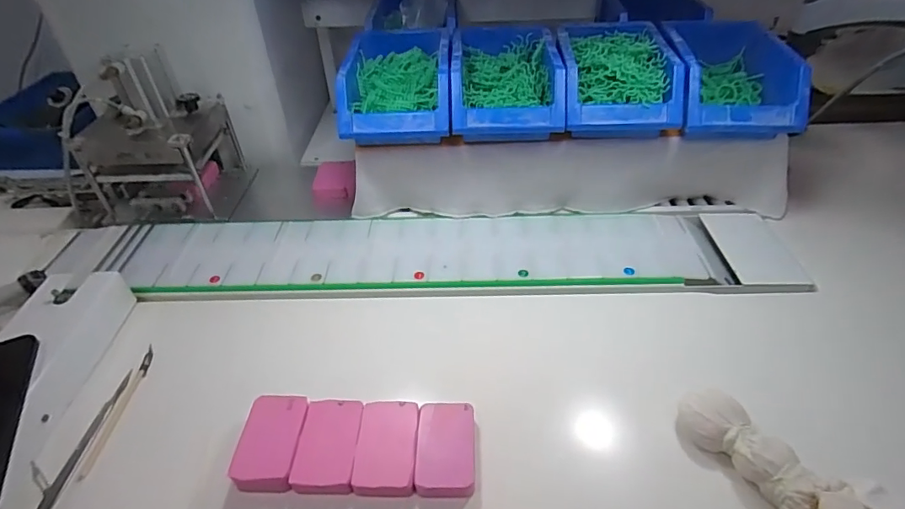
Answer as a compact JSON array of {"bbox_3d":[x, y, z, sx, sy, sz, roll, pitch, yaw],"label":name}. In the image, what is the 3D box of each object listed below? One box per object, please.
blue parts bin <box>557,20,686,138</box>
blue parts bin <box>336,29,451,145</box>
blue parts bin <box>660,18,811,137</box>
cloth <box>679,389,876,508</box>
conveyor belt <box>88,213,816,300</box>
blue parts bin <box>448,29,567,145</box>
[{"bbox_3d":[0.188,-0.210,0.577,0.125,0.070,0.179,1,42,4],"label":"blue parts bin"},{"bbox_3d":[-0.064,-0.201,0.589,0.123,0.081,0.179,-1,42,1],"label":"blue parts bin"},{"bbox_3d":[0.322,-0.222,0.582,0.125,0.063,0.212,4,42,7],"label":"blue parts bin"},{"bbox_3d":[0.238,0.157,0.345,0.064,0.049,0.160,-20,31,-19],"label":"cloth"},{"bbox_3d":[0.001,-0.007,0.577,0.766,0.023,0.132,-2,42,0],"label":"conveyor belt"},{"bbox_3d":[0.062,-0.209,0.589,0.124,0.075,0.190,0,42,2],"label":"blue parts bin"}]

